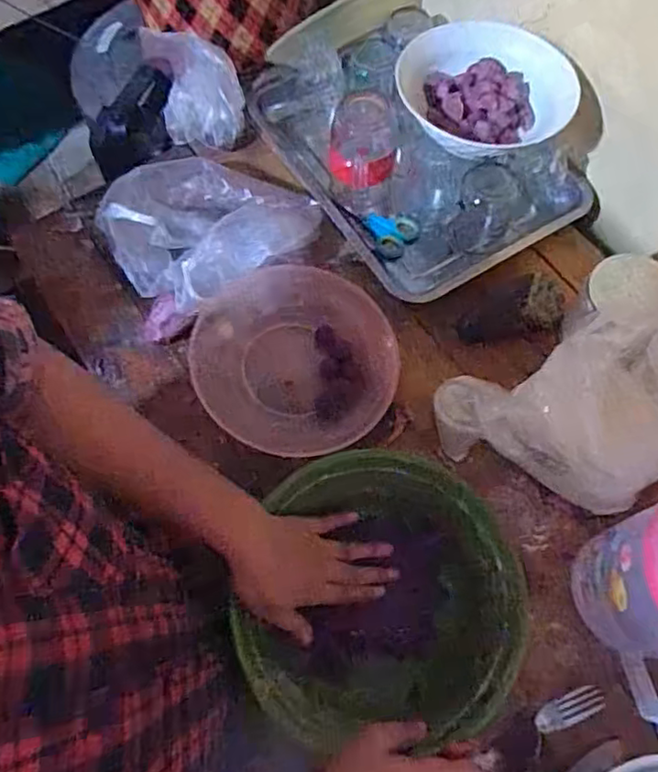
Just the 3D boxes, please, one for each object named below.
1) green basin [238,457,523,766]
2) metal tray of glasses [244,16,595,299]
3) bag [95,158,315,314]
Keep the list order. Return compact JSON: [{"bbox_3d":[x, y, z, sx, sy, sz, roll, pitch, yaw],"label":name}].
[{"bbox_3d":[0.041,0.178,0.553,0.218,0.082,0.227,0,67,1],"label":"green basin"},{"bbox_3d":[0.098,-0.298,0.771,0.266,0.133,0.392,-34,71,-13],"label":"metal tray of glasses"},{"bbox_3d":[-0.139,-0.202,0.715,0.227,0.081,0.184,-32,70,-12],"label":"bag"}]

